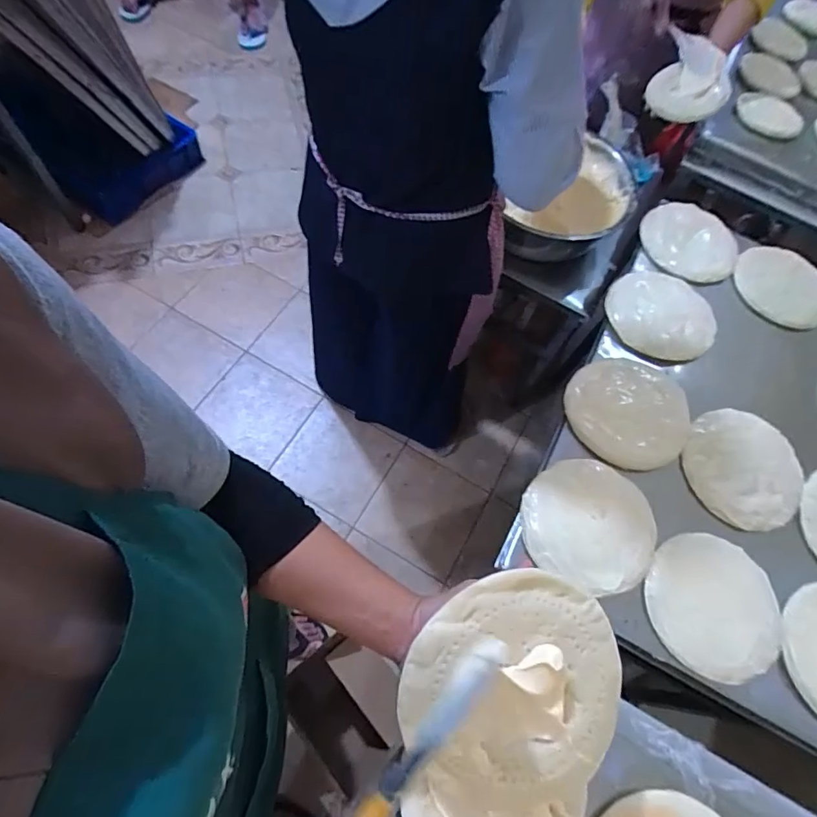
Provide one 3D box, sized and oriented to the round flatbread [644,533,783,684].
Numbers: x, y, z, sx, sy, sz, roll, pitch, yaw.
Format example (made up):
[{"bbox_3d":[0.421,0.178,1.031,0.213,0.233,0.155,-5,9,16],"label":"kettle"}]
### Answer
[{"bbox_3d":[0.437,0.281,0.702,0.180,0.014,0.189,2,66,-5],"label":"round flatbread"}]

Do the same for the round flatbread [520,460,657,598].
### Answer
[{"bbox_3d":[0.276,0.170,0.744,0.193,0.016,0.187,2,66,-5],"label":"round flatbread"}]

